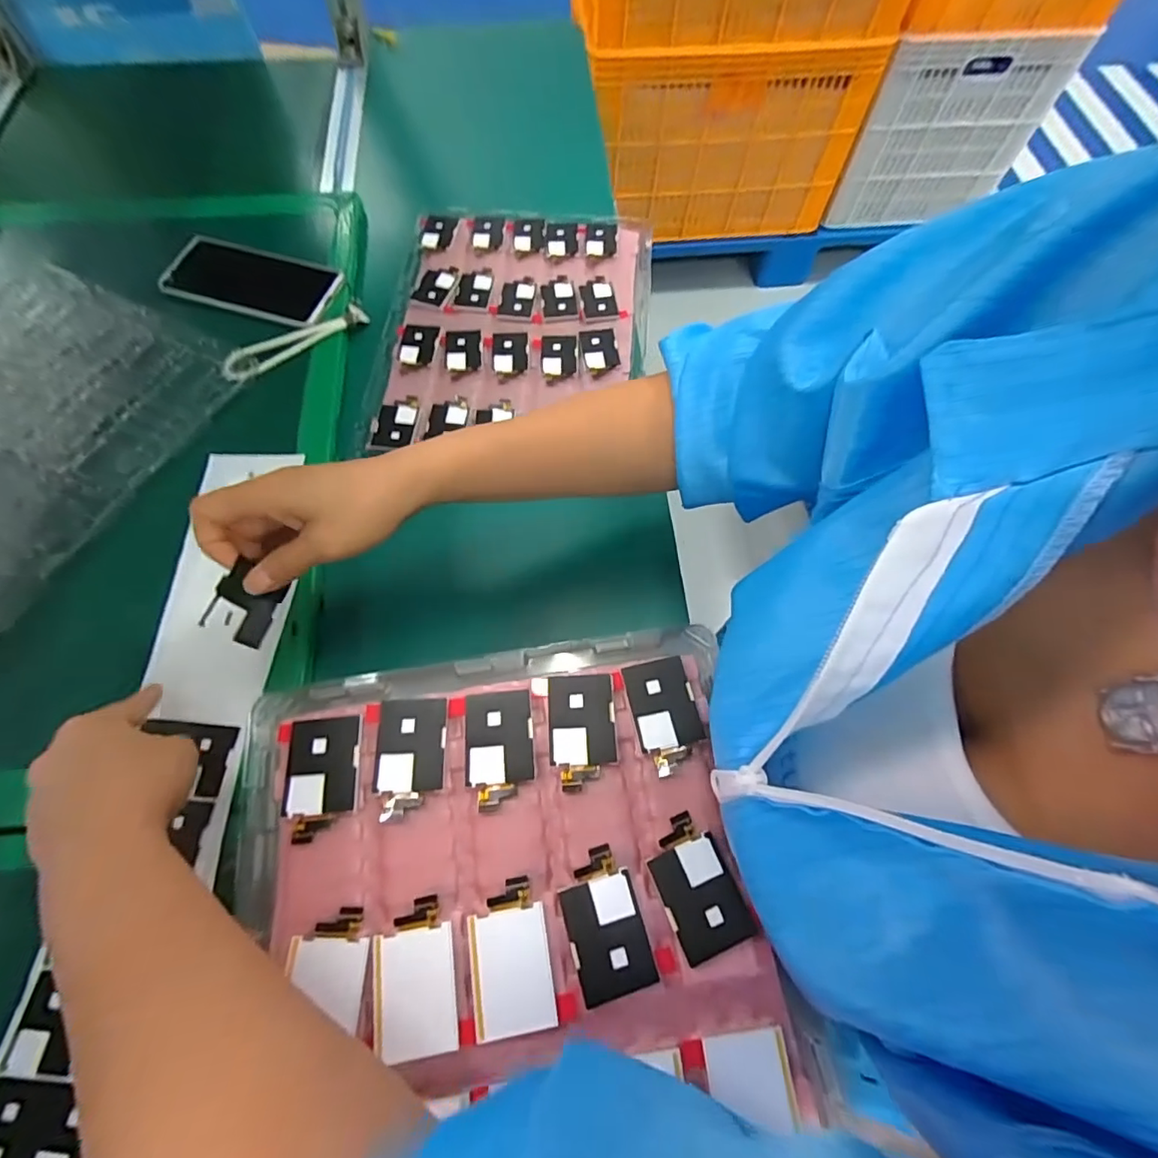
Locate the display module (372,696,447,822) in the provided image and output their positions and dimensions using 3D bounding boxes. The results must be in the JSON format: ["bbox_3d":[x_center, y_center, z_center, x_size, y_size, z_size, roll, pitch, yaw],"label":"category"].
[{"bbox_3d":[-0.087,0.091,0.277,0.035,0.005,0.058,-4,67,-3],"label":"display module"}]

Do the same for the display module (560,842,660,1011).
[{"bbox_3d":[0.011,0.157,0.247,0.034,0.005,0.057,-14,67,-7],"label":"display module"}]

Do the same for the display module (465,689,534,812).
[{"bbox_3d":[-0.041,0.087,0.278,0.035,0.004,0.056,-4,67,-3],"label":"display module"}]

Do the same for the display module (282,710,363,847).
[{"bbox_3d":[-0.130,0.099,0.272,0.036,0.004,0.057,-4,67,-3],"label":"display module"}]

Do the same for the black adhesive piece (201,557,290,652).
[{"bbox_3d":[-0.192,0.014,0.310,0.006,0.034,0.043,-4,60,45],"label":"black adhesive piece"}]

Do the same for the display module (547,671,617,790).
[{"bbox_3d":[0.002,0.079,0.283,0.035,0.004,0.057,-1,66,-1],"label":"display module"}]

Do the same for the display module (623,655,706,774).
[{"bbox_3d":[0.046,0.071,0.286,0.034,0.004,0.056,-11,67,-6],"label":"display module"}]

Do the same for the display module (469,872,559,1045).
[{"bbox_3d":[-0.031,0.170,0.243,0.035,0.005,0.056,-9,67,-5],"label":"display module"}]

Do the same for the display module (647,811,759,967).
[{"bbox_3d":[0.055,0.144,0.254,0.034,0.005,0.057,-21,69,-10],"label":"display module"}]

